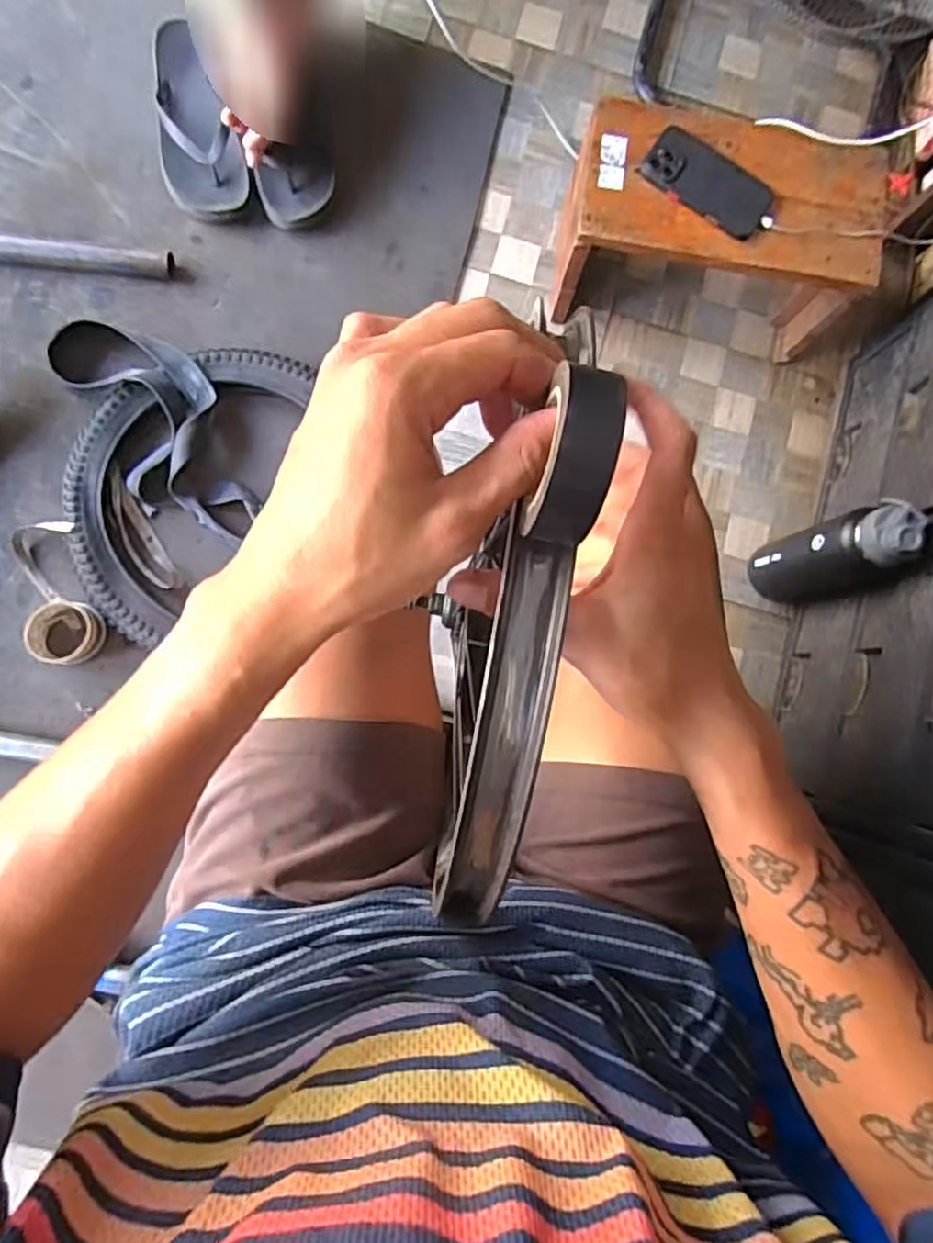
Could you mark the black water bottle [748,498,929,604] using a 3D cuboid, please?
[{"bbox_3d":[0.497,-0.085,0.915,0.079,0.308,0.102,-13,87,-7],"label":"black water bottle"}]

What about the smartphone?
[{"bbox_3d":[0.310,-0.563,0.856,0.166,0.017,0.095,32,83,-2],"label":"smartphone"}]

